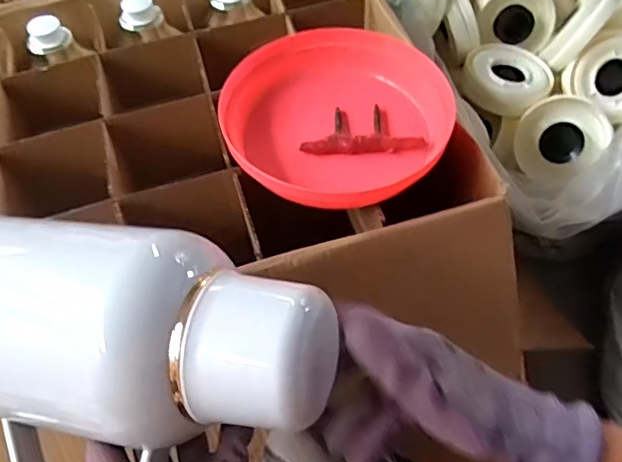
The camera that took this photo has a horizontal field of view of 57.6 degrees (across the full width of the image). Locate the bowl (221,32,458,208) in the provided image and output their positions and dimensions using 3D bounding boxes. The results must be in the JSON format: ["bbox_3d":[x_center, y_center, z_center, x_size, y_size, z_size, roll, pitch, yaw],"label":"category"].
[{"bbox_3d":[0.027,-0.116,0.584,0.206,0.064,0.206,-1,54,2],"label":"bowl"}]

